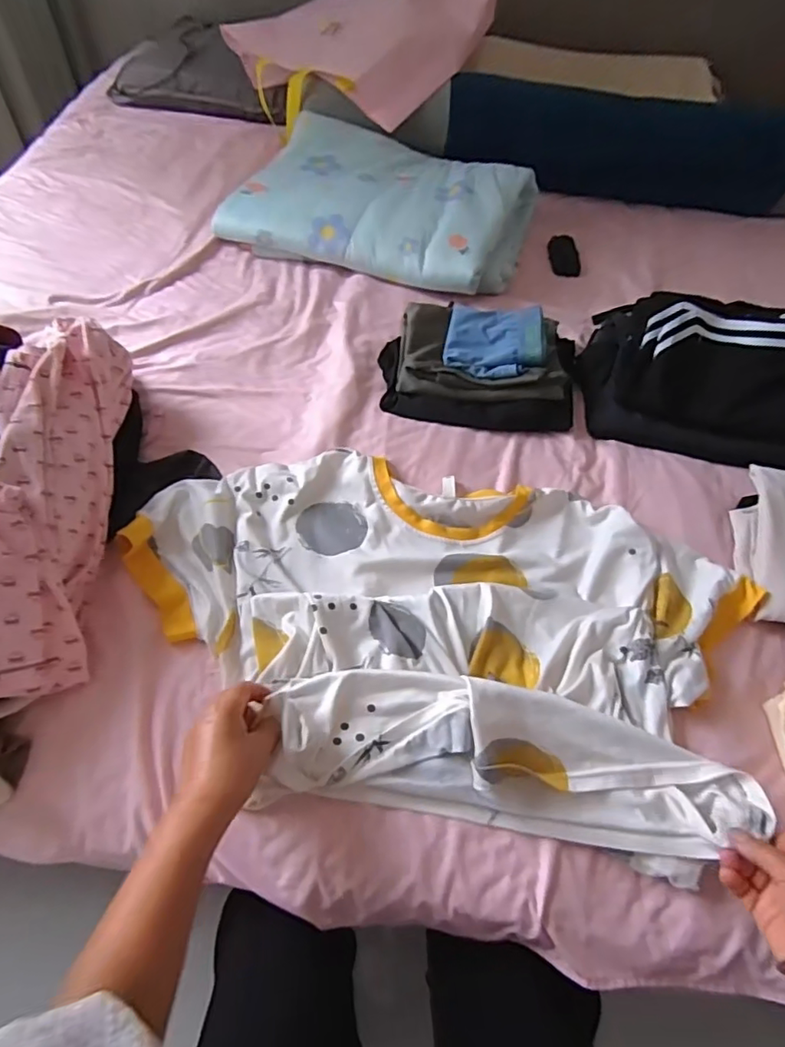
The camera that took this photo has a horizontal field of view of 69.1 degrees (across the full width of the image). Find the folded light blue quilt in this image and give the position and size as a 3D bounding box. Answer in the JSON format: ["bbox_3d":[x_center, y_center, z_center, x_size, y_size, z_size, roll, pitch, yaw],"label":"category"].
[{"bbox_3d":[-0.017,-0.598,1.067,0.531,0.105,0.347,20,57,10],"label":"folded light blue quilt"}]

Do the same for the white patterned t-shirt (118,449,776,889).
[{"bbox_3d":[0.038,0.101,0.613,0.663,0.049,0.388,9,56,3],"label":"white patterned t-shirt"}]

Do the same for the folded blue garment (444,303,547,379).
[{"bbox_3d":[0.150,-0.270,0.829,0.137,0.034,0.141,9,56,3],"label":"folded blue garment"}]

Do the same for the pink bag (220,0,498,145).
[{"bbox_3d":[-0.041,-1.021,1.176,0.522,0.084,0.440,-36,75,2],"label":"pink bag"}]

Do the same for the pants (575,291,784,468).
[{"bbox_3d":[0.453,-0.230,0.820,0.329,0.119,0.262,15,56,7],"label":"pants"}]

